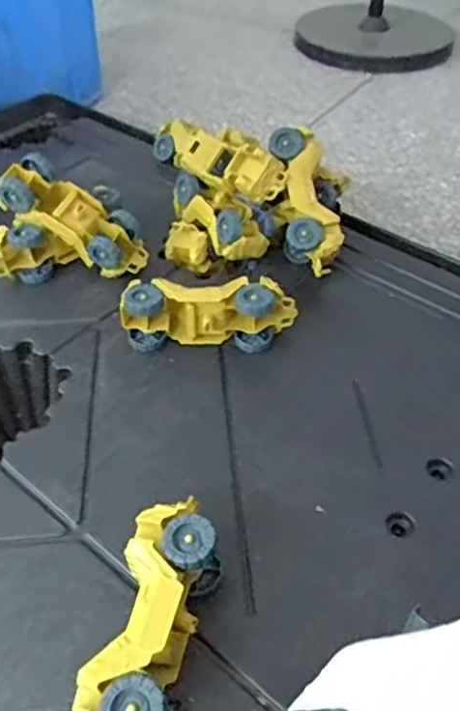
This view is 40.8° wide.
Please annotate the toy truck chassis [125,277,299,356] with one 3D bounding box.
[{"bbox_3d":[-0.023,-0.045,0.650,0.181,0.058,0.058,0,46,-1],"label":"toy truck chassis"}]

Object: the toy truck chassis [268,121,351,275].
[{"bbox_3d":[0.103,-0.179,0.731,0.098,0.068,0.170,-6,84,-6],"label":"toy truck chassis"}]

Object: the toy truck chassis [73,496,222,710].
[{"bbox_3d":[-0.052,0.182,0.427,0.060,0.059,0.172,10,47,9],"label":"toy truck chassis"}]

